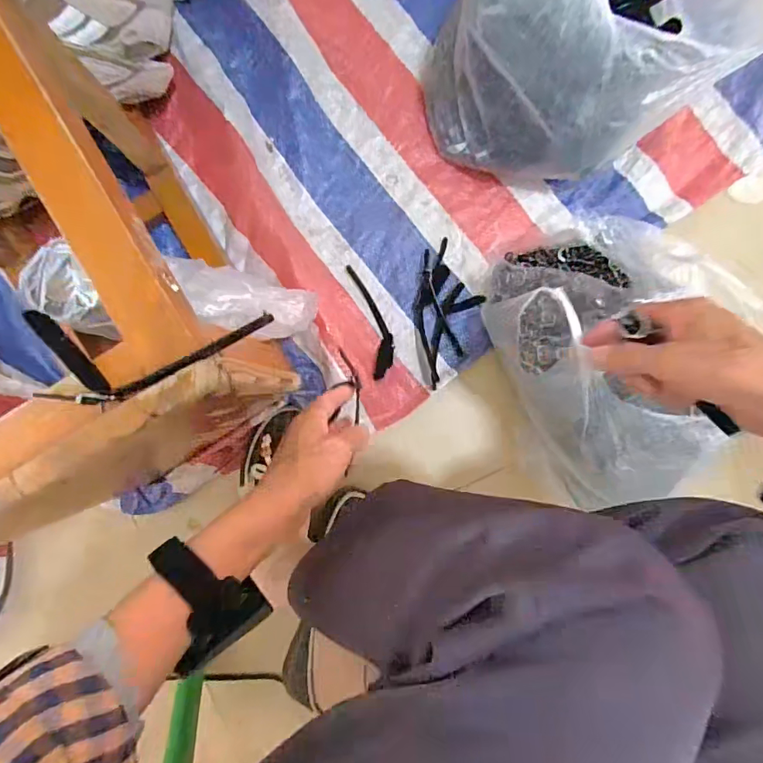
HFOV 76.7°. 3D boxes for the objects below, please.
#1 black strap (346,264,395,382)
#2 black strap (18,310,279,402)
[{"bbox_3d":[-0.009,-0.074,0.576,0.032,0.014,0.138,-14,91,-1],"label":"black strap"},{"bbox_3d":[-0.123,-0.014,0.261,0.122,0.016,0.044,0,91,-1],"label":"black strap"}]

